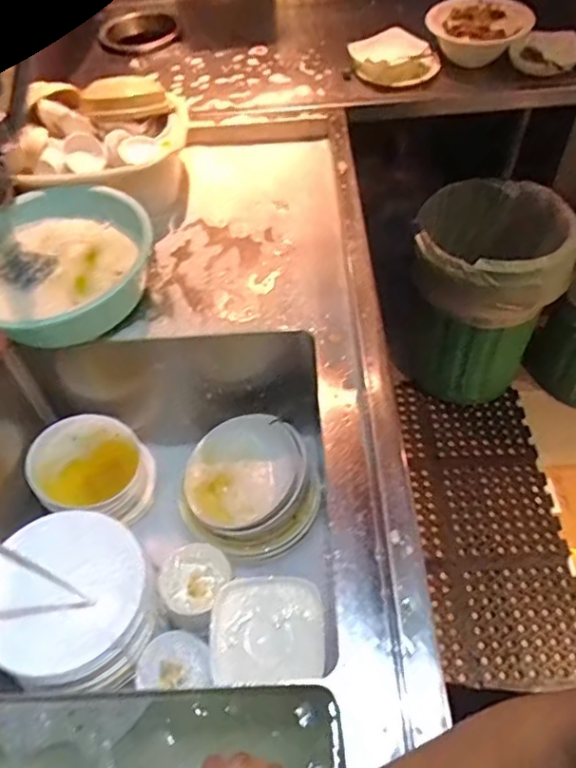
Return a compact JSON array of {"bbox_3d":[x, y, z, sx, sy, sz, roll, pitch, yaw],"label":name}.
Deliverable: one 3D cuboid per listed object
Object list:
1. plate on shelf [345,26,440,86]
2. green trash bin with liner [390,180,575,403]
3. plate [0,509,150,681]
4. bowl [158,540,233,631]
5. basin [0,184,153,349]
[{"bbox_3d":[0.229,-0.752,1.348,0.205,0.071,0.139,31,62,24],"label":"plate on shelf"},{"bbox_3d":[0.542,-0.242,1.677,0.381,0.600,0.387,18,58,17],"label":"green trash bin with liner"},{"bbox_3d":[-0.322,0.294,0.832,0.227,0.033,0.208,2,64,-5],"label":"plate"},{"bbox_3d":[-0.152,0.314,0.921,0.108,0.064,0.118,-2,54,3],"label":"bowl"},{"bbox_3d":[-0.401,-0.204,0.998,0.312,0.118,0.312,-2,54,3],"label":"basin"}]

